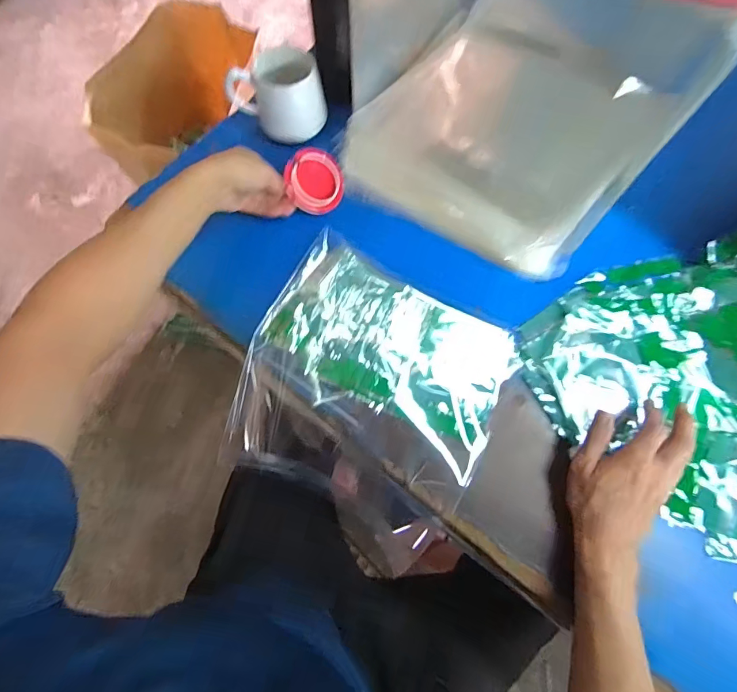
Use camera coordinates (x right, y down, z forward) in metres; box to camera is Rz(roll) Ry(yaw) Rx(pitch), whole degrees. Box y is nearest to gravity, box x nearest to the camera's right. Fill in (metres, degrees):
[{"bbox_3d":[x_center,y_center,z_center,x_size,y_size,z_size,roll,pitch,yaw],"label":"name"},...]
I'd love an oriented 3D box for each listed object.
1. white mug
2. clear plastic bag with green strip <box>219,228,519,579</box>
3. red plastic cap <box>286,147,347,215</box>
[{"bbox_3d":[-0.123,-0.344,0.565,0.117,0.094,0.075,-30,72,-9],"label":"white mug"},{"bbox_3d":[-0.005,0.057,0.489,0.294,0.072,0.295,28,73,11],"label":"clear plastic bag with green strip"},{"bbox_3d":[-0.071,-0.224,0.558,0.081,0.017,0.081,40,84,-24],"label":"red plastic cap"}]

